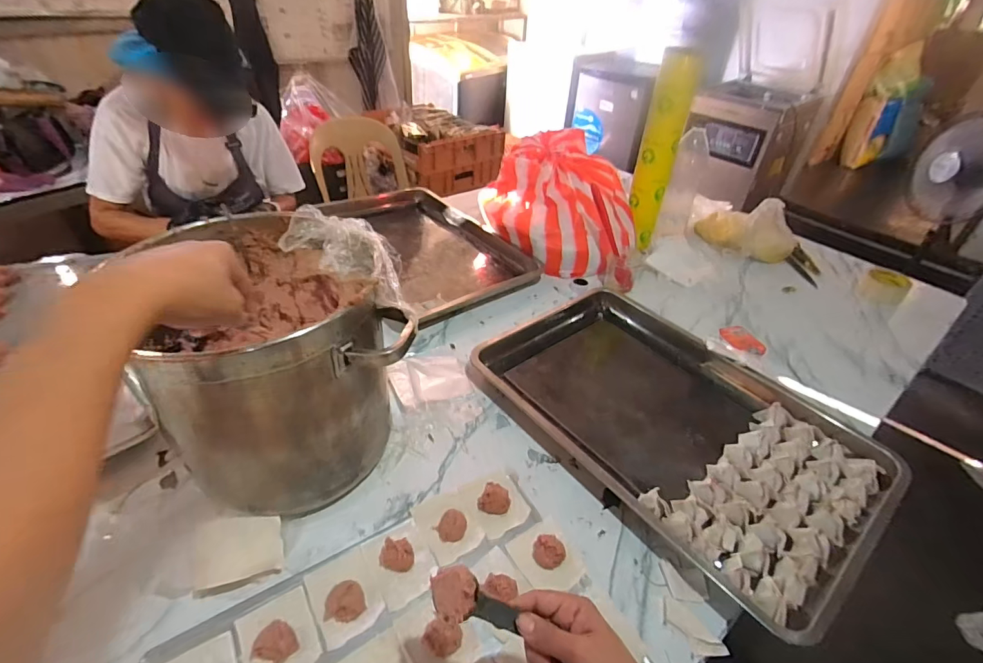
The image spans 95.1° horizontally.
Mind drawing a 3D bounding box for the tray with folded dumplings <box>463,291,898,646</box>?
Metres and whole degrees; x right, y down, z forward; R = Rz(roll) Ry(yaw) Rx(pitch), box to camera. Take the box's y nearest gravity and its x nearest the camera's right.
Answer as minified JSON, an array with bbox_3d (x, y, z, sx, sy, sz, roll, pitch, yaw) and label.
[{"bbox_3d":[0.288,0.129,0.745,0.407,0.063,0.595,-25,45,-31],"label":"tray with folded dumplings"}]

